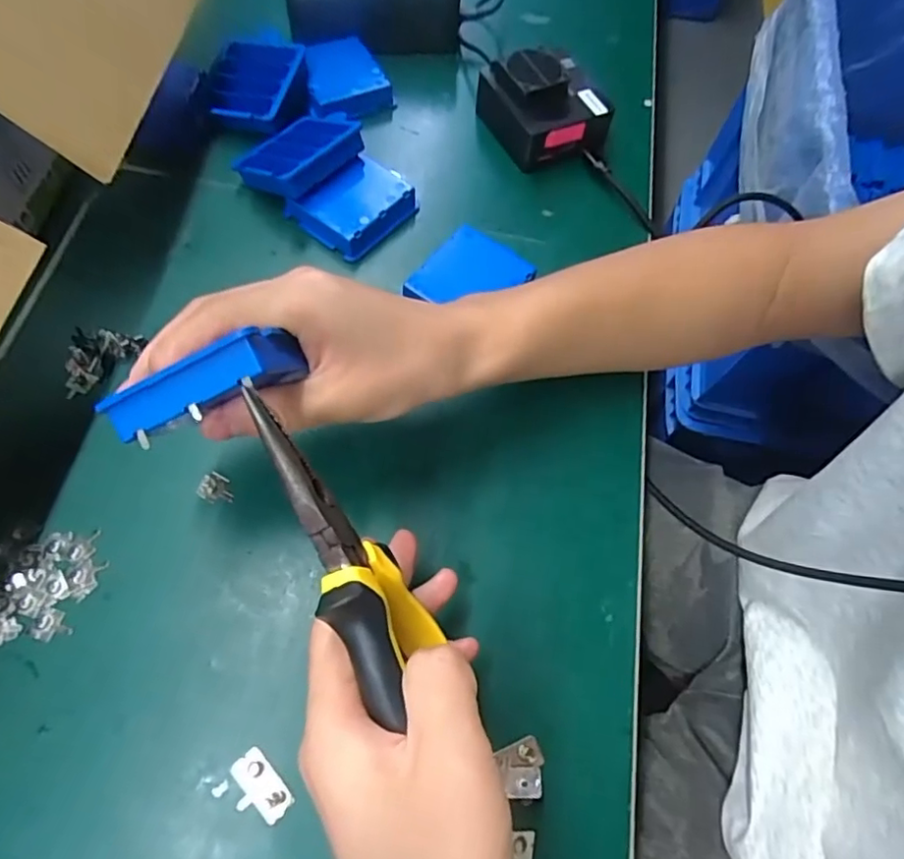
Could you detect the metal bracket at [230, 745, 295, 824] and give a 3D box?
[{"bbox_3d":[-0.084,0.155,0.252,0.019,0.004,0.030,-38,72,-19],"label":"metal bracket"}]

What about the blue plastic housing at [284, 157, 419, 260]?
[{"bbox_3d":[-0.061,-0.150,0.389,0.056,0.026,0.075,43,69,15],"label":"blue plastic housing"}]

